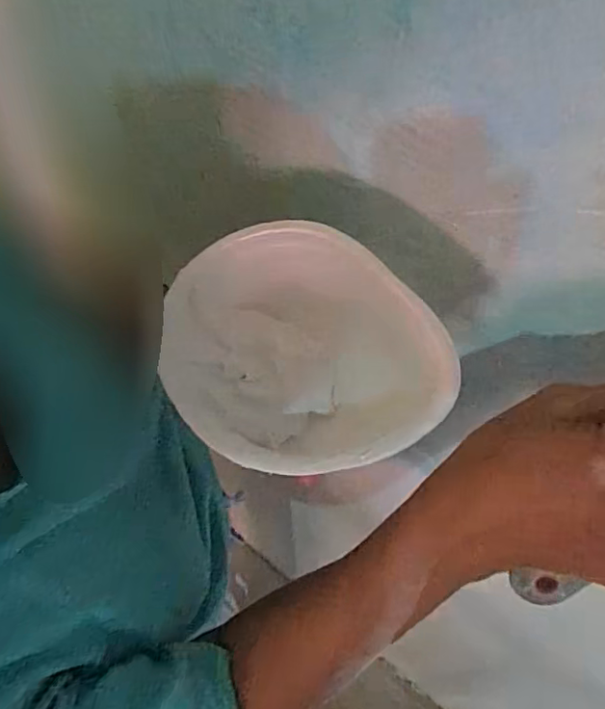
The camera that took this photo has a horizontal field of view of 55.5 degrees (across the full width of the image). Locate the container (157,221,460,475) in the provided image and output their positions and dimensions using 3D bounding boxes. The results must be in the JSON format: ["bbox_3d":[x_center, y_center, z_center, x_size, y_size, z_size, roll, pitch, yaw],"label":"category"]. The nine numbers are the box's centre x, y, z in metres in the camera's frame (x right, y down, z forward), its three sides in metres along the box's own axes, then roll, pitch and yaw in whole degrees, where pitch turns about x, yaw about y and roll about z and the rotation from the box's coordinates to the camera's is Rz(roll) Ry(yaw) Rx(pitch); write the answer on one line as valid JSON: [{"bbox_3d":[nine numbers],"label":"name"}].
[{"bbox_3d":[-0.002,0.003,0.305,0.121,0.075,0.149,-38,68,-5],"label":"container"}]

